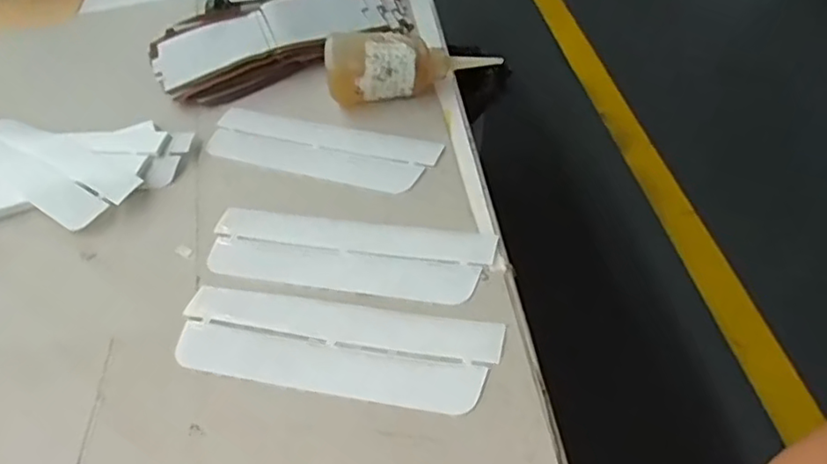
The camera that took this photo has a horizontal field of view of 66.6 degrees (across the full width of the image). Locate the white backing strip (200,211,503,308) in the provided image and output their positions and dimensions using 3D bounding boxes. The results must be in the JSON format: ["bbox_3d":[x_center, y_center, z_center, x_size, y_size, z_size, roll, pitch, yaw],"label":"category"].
[{"bbox_3d":[-0.054,0.017,0.485,0.220,0.006,0.067,6,49,15],"label":"white backing strip"}]

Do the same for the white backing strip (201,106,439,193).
[{"bbox_3d":[-0.086,-0.078,0.579,0.217,0.007,0.066,13,57,19],"label":"white backing strip"}]

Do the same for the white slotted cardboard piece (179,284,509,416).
[{"bbox_3d":[-0.056,0.076,0.436,0.222,0.009,0.073,8,50,14],"label":"white slotted cardboard piece"}]

